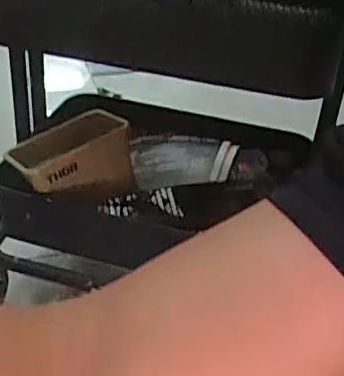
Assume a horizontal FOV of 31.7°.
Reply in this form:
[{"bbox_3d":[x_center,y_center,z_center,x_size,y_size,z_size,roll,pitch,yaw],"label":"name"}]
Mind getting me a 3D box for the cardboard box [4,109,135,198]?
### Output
[{"bbox_3d":[-0.137,-0.035,0.857,0.163,0.096,0.101,-25,38,-14],"label":"cardboard box"}]

